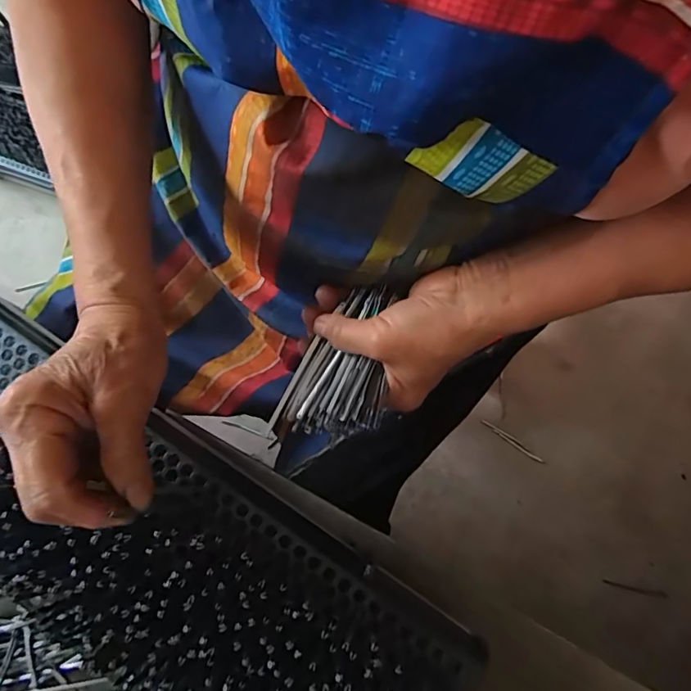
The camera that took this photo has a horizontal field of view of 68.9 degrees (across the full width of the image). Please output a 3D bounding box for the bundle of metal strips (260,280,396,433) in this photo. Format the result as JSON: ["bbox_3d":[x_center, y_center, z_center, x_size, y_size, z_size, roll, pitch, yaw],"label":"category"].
[{"bbox_3d":[-0.001,0.015,0.348,0.073,0.038,0.103,-2,60,31],"label":"bundle of metal strips"}]

